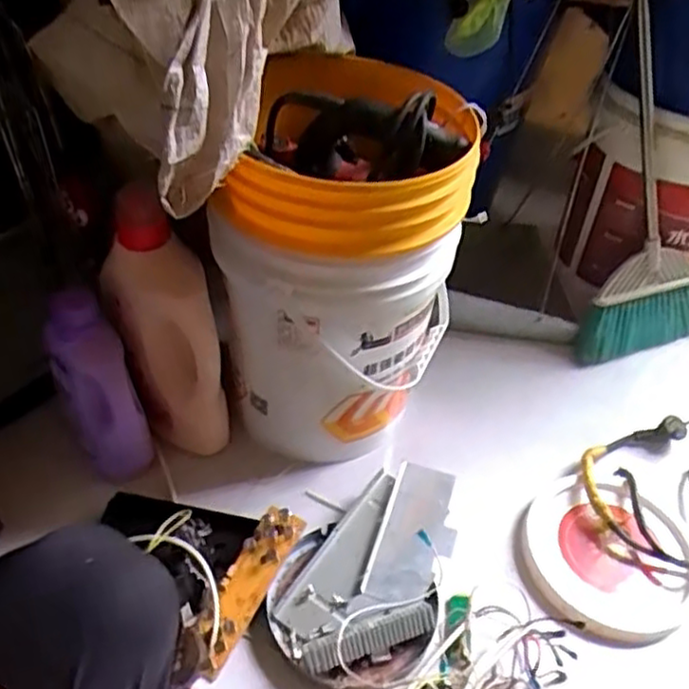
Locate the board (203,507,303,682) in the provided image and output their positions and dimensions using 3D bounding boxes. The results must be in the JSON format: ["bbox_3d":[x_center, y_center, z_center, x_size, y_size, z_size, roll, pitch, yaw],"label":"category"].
[{"bbox_3d":[-0.117,0.287,0.846,0.055,0.016,0.201,20,60,13],"label":"board"}]

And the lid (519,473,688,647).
[{"bbox_3d":[0.337,0.269,0.928,0.210,0.026,0.206,3,45,-3],"label":"lid"}]

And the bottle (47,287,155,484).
[{"bbox_3d":[-0.315,0.068,0.921,0.080,0.267,0.112,-20,30,-23],"label":"bottle"}]

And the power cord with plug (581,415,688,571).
[{"bbox_3d":[0.479,0.200,0.991,0.264,0.042,0.277,3,45,-3],"label":"power cord with plug"}]

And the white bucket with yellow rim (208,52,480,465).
[{"bbox_3d":[0.000,-0.101,0.938,0.274,0.448,0.311,19,47,12],"label":"white bucket with yellow rim"}]

